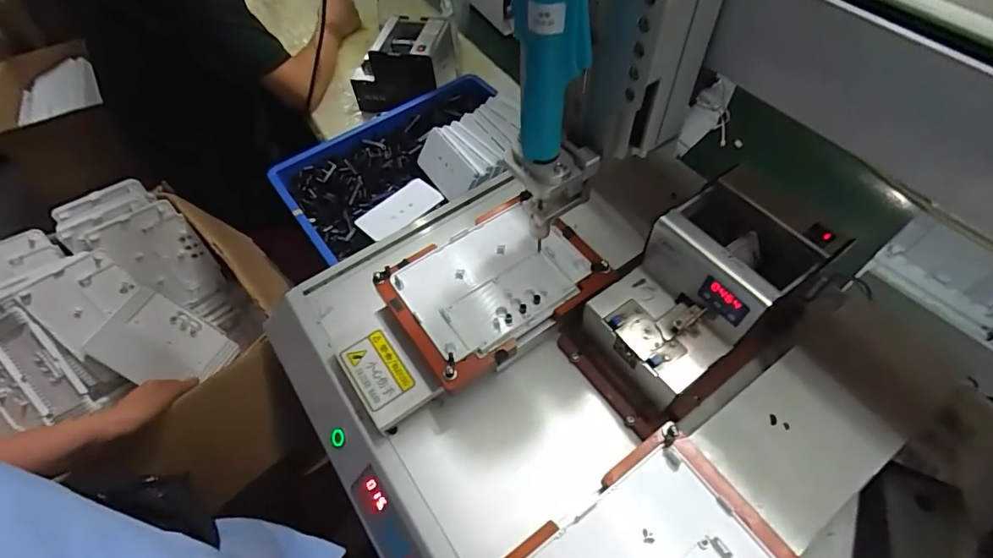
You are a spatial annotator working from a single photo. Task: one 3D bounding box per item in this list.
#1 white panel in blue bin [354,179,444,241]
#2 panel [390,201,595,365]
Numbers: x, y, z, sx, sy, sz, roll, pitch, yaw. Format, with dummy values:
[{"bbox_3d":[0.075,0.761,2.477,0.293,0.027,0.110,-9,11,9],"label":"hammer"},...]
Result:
[{"bbox_3d":[-0.162,-0.117,0.812,0.134,0.011,0.066,-37,63,-20],"label":"white panel in blue bin"},{"bbox_3d":[-0.005,-0.002,0.534,0.183,0.017,0.138,-32,61,-17],"label":"panel"}]

